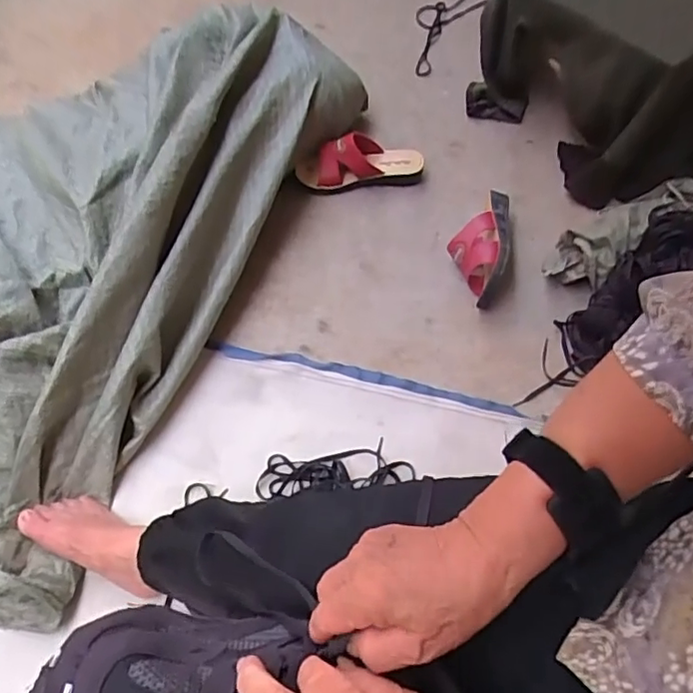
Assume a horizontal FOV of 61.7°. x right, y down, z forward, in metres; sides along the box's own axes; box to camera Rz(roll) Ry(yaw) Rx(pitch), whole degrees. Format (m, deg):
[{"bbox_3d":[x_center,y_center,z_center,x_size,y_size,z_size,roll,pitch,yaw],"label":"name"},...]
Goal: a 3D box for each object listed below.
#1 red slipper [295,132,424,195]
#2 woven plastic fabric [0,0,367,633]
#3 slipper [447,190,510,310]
[{"bbox_3d":[0.024,-0.338,1.066,0.234,0.074,0.081,-9,59,-3],"label":"red slipper"},{"bbox_3d":[-0.414,-0.172,0.920,0.527,0.209,1.102,20,62,8],"label":"woven plastic fabric"},{"bbox_3d":[0.220,-0.166,0.961,0.093,0.085,0.214,12,60,9],"label":"slipper"}]

